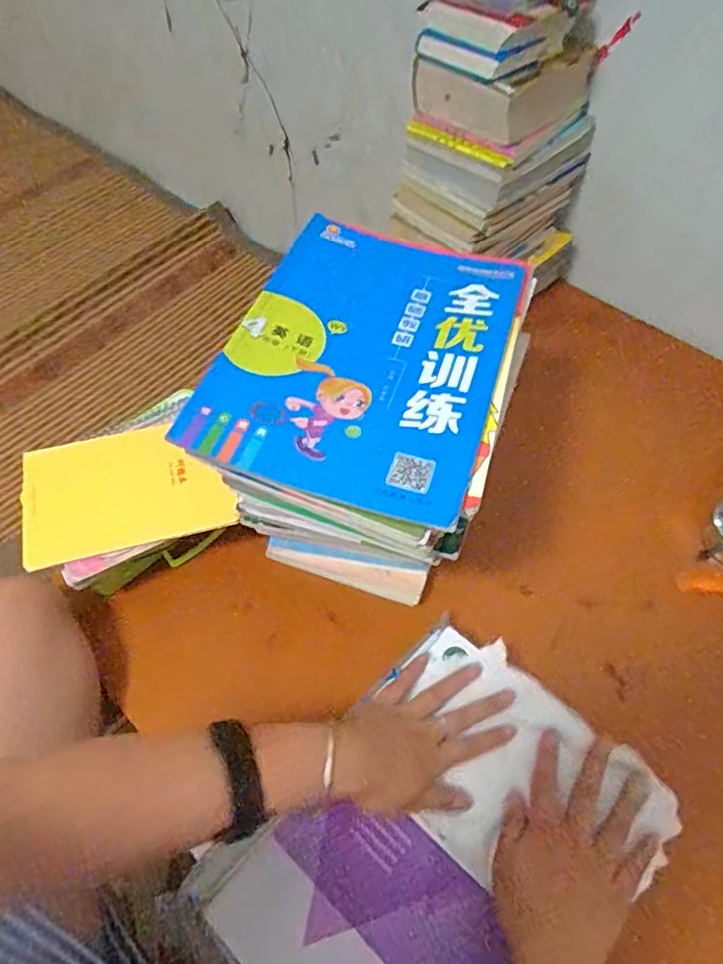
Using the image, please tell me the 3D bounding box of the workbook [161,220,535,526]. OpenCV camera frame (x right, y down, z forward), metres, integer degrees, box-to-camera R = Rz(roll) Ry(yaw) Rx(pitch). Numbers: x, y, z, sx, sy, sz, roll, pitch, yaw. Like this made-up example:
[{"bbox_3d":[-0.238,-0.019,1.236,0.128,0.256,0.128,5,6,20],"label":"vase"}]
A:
[{"bbox_3d":[0.009,-0.110,0.491,0.216,0.014,0.294,16,57,6],"label":"workbook"}]

